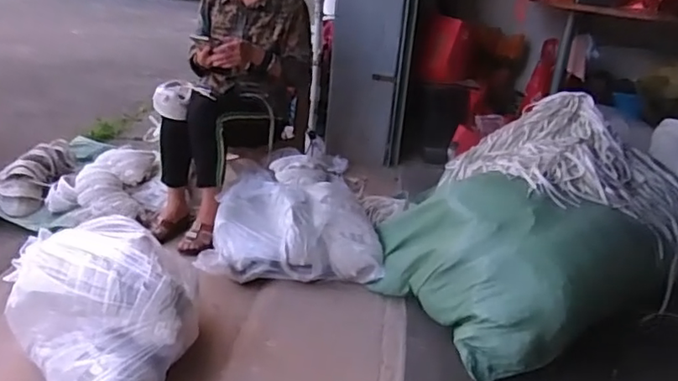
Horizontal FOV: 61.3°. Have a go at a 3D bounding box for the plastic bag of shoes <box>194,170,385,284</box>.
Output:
[{"bbox_3d":[-0.142,0.103,1.787,0.530,0.231,0.392,4,23,-3],"label":"plastic bag of shoes"}]

